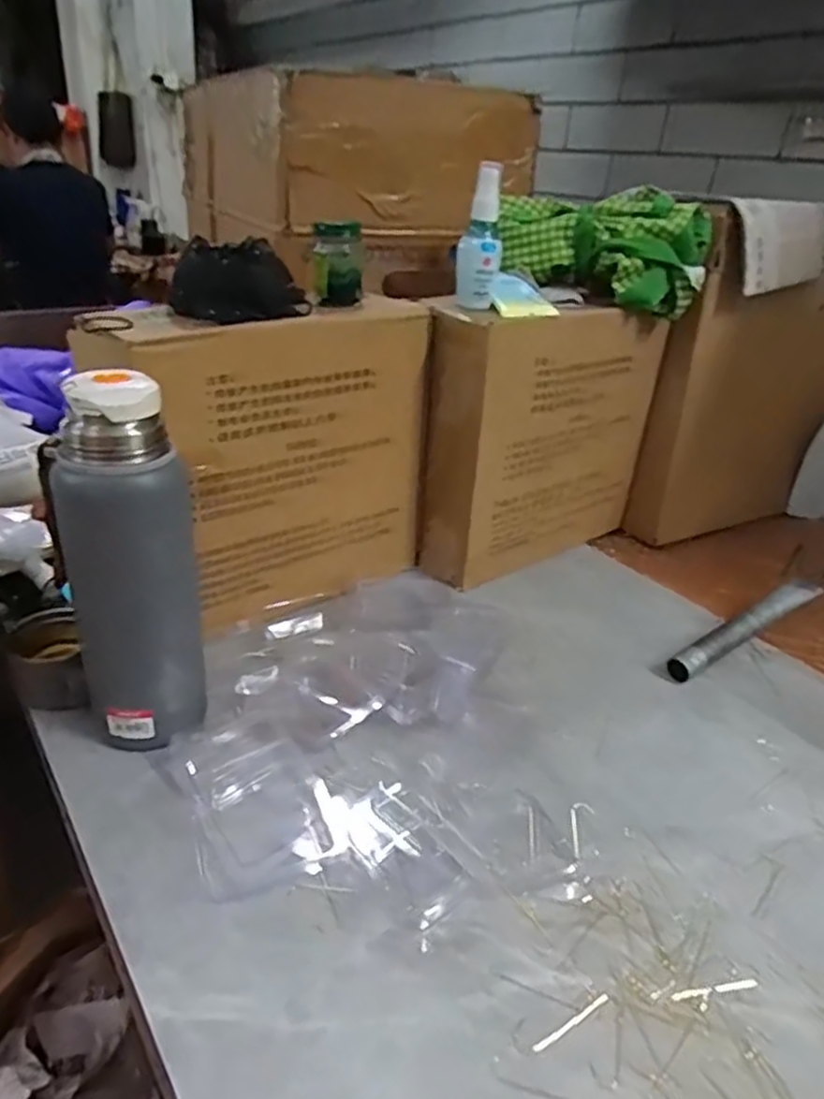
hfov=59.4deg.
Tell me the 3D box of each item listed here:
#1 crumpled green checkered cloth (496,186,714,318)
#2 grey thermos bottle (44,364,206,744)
[{"bbox_3d":[0.190,-0.309,0.743,0.212,0.094,0.098,8,28,7],"label":"crumpled green checkered cloth"},{"bbox_3d":[-0.190,0.017,0.490,0.080,0.258,0.066,-11,33,-26],"label":"grey thermos bottle"}]

